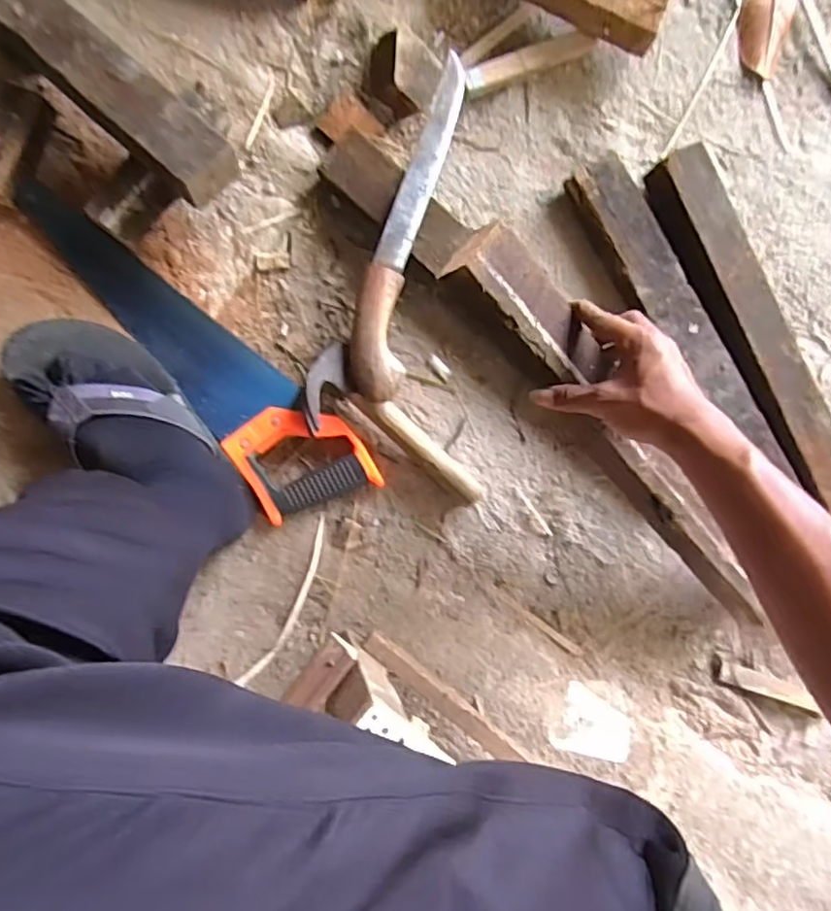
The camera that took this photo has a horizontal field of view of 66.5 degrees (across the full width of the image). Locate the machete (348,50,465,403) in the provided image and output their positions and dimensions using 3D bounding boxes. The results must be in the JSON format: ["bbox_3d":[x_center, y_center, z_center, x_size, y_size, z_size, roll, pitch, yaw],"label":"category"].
[{"bbox_3d":[-0.005,-0.233,0.643,0.057,0.022,0.357,15,84,-4],"label":"machete"}]

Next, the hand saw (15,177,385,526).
[{"bbox_3d":[-0.234,-0.111,0.642,0.411,0.049,0.116,44,83,0],"label":"hand saw"}]

